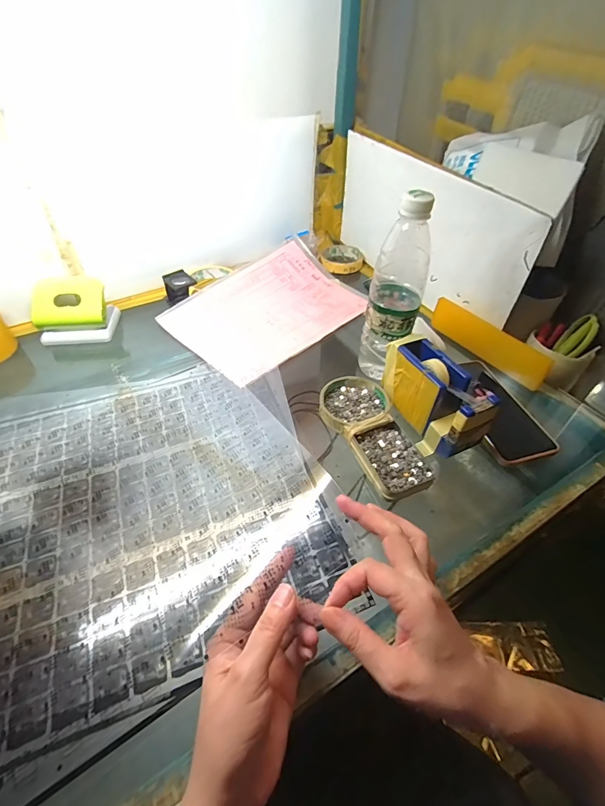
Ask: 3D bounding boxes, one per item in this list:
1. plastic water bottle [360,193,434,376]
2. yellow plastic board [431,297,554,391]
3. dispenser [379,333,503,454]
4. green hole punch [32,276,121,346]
[{"bbox_3d":[0.111,-0.130,0.450,0.063,0.218,0.076,13,47,12],"label":"plastic water bottle"},{"bbox_3d":[0.262,-0.089,0.539,0.010,0.049,0.182,-27,52,-24],"label":"yellow plastic board"},{"bbox_3d":[0.149,-0.010,0.431,0.056,0.074,0.134,-17,48,-16],"label":"dispenser"},{"bbox_3d":[-0.341,-0.138,0.562,0.099,0.070,0.075,-1,46,-2],"label":"green hole punch"}]

